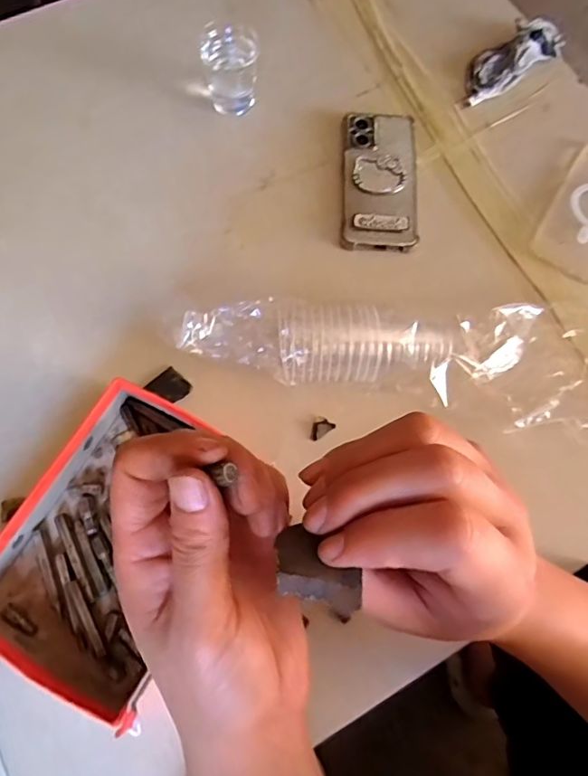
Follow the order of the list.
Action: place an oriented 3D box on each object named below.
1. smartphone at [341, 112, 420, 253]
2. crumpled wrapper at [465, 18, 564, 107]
[{"bbox_3d":[0.087,-0.212,0.546,0.073,0.014,0.165,3,72,0],"label":"smartphone"},{"bbox_3d":[0.241,-0.369,0.599,0.136,0.017,0.051,-37,76,-12],"label":"crumpled wrapper"}]

